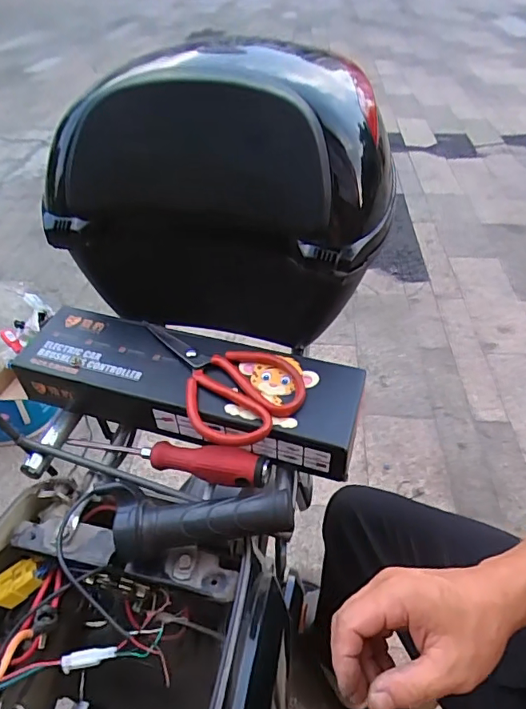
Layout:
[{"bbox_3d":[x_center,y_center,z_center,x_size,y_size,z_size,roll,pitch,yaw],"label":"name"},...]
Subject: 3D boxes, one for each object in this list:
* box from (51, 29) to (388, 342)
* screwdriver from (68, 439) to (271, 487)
[{"bbox_3d":[-0.025,-0.192,0.578,0.308,0.252,0.284,9,42,10],"label":"box"},{"bbox_3d":[-0.092,0.095,0.480,0.196,0.031,0.028,8,42,10],"label":"screwdriver"}]

